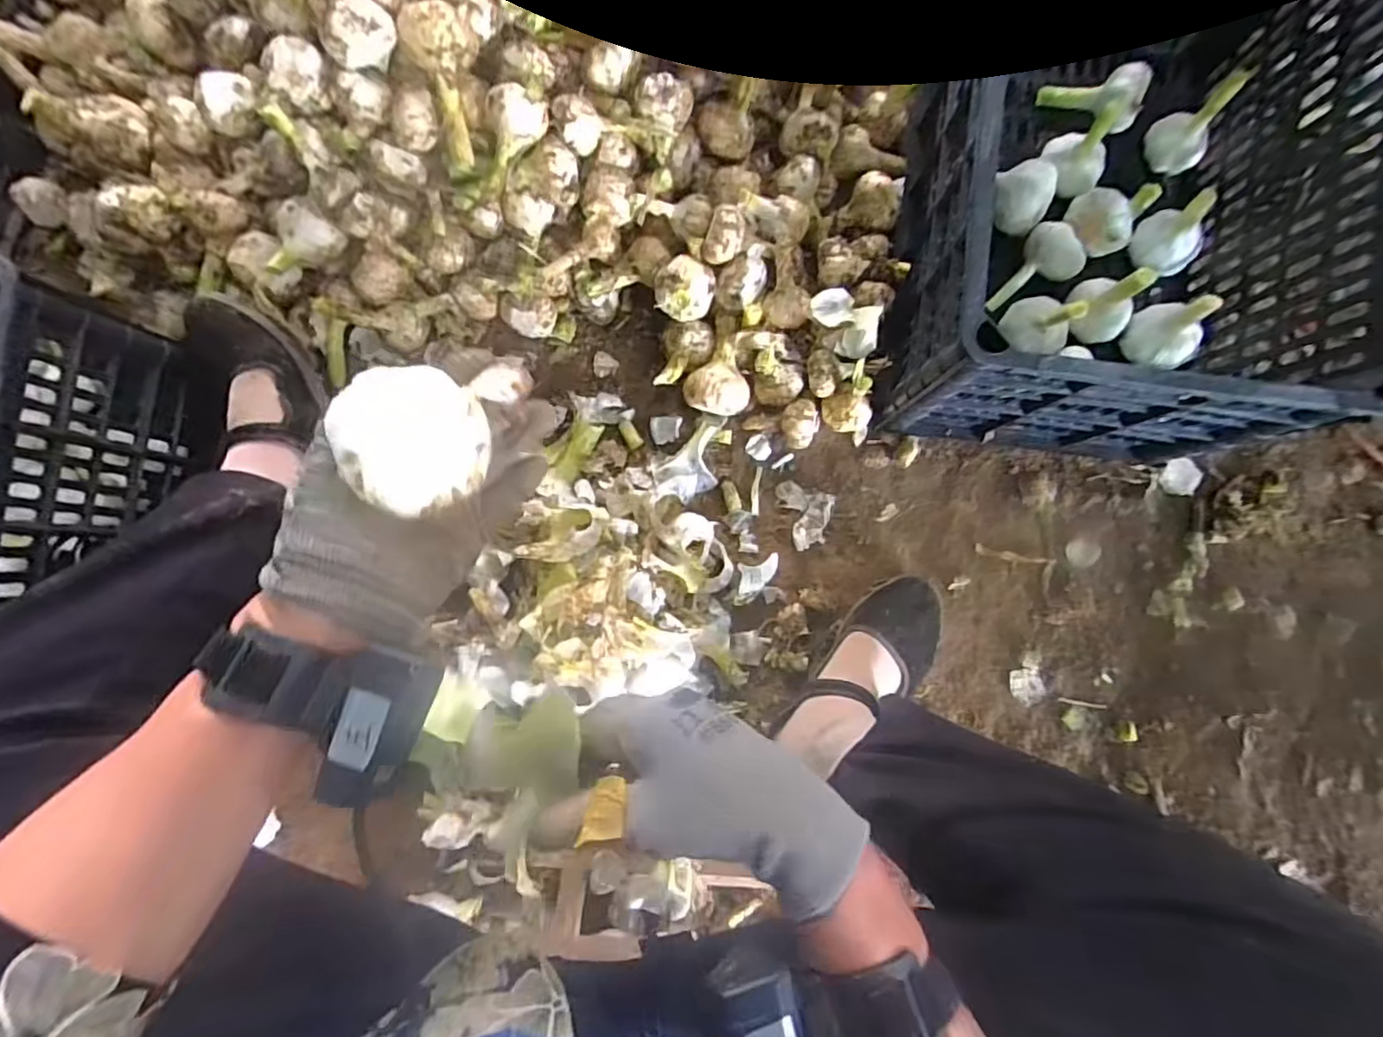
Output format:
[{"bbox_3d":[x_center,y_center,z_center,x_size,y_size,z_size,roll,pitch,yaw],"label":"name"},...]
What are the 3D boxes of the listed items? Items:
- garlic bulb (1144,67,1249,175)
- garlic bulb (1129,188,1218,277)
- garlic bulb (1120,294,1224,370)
[{"bbox_3d":[0.460,-0.358,0.564,0.045,0.083,0.052,-42,86,-2],"label":"garlic bulb"},{"bbox_3d":[0.441,-0.257,0.565,0.047,0.076,0.056,-33,86,-2],"label":"garlic bulb"},{"bbox_3d":[0.429,-0.166,0.549,0.053,0.061,0.058,0,85,1],"label":"garlic bulb"}]

